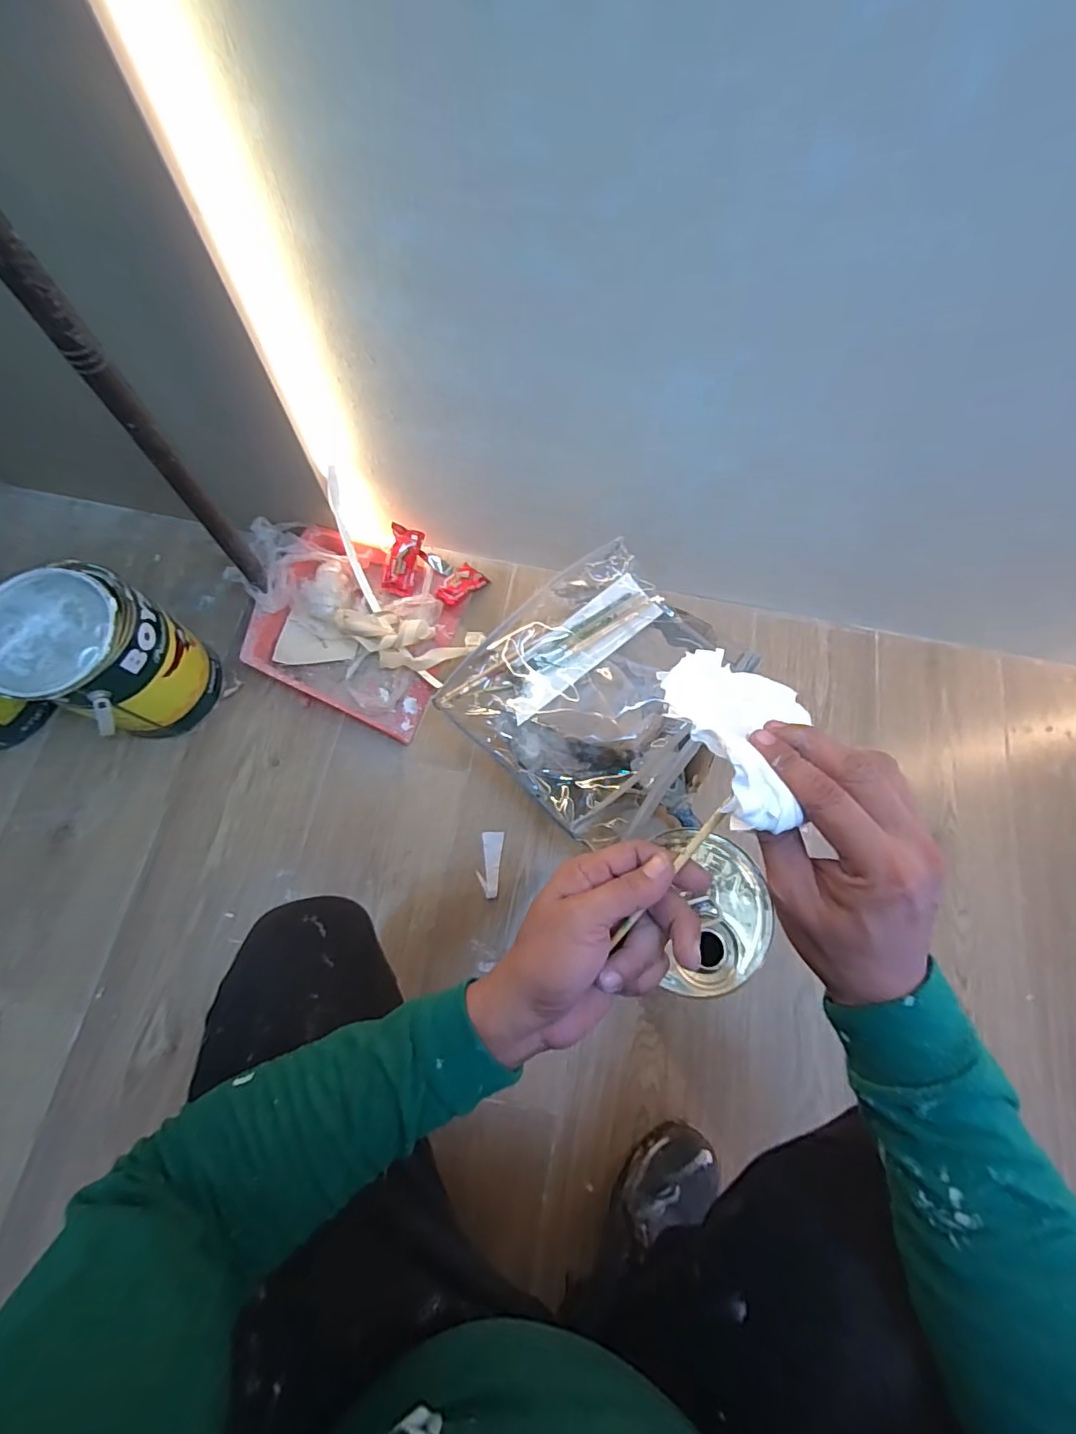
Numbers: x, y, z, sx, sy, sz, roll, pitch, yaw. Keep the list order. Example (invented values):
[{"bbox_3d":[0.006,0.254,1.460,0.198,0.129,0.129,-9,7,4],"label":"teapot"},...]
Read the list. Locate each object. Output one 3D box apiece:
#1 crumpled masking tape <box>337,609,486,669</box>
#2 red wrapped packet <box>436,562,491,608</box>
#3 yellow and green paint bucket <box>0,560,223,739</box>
[{"bbox_3d":[-0.205,-0.112,0.815,0.204,0.051,0.096,11,72,1],"label":"crumpled masking tape"},{"bbox_3d":[-0.122,-0.214,0.855,0.050,0.021,0.093,34,53,9],"label":"red wrapped packet"},{"bbox_3d":[-0.547,-0.069,0.696,0.143,0.230,0.163,27,73,6],"label":"yellow and green paint bucket"}]

